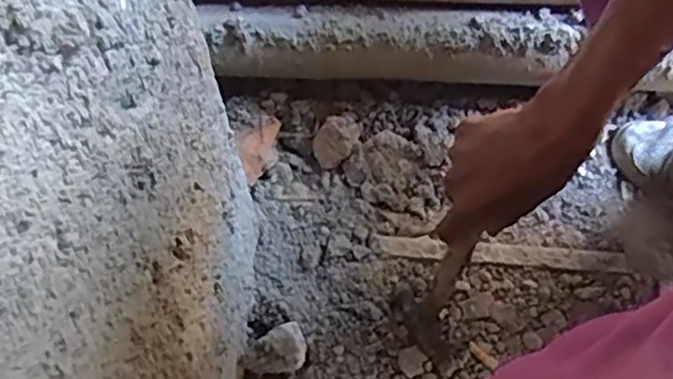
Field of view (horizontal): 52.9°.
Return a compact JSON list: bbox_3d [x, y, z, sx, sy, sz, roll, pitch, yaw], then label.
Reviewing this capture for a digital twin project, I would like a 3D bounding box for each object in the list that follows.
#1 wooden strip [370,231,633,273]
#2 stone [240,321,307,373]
[{"bbox_3d":[0.183,0.068,0.749,0.272,0.007,0.027,5,61,3],"label":"wooden strip"},{"bbox_3d":[-0.063,0.158,0.679,0.061,0.031,0.049,-4,58,0],"label":"stone"}]

